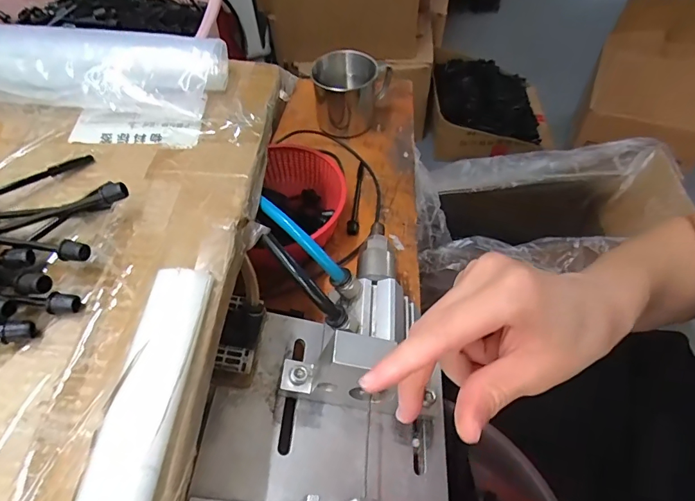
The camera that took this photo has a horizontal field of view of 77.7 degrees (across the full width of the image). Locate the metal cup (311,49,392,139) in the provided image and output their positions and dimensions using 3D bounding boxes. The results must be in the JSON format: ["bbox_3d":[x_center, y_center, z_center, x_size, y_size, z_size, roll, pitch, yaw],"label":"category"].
[{"bbox_3d":[0.004,-0.179,0.489,0.079,0.069,0.079,-2,53,3],"label":"metal cup"}]

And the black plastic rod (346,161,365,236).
[{"bbox_3d":[0.009,-0.057,0.442,0.012,0.008,0.101,2,53,5],"label":"black plastic rod"}]

